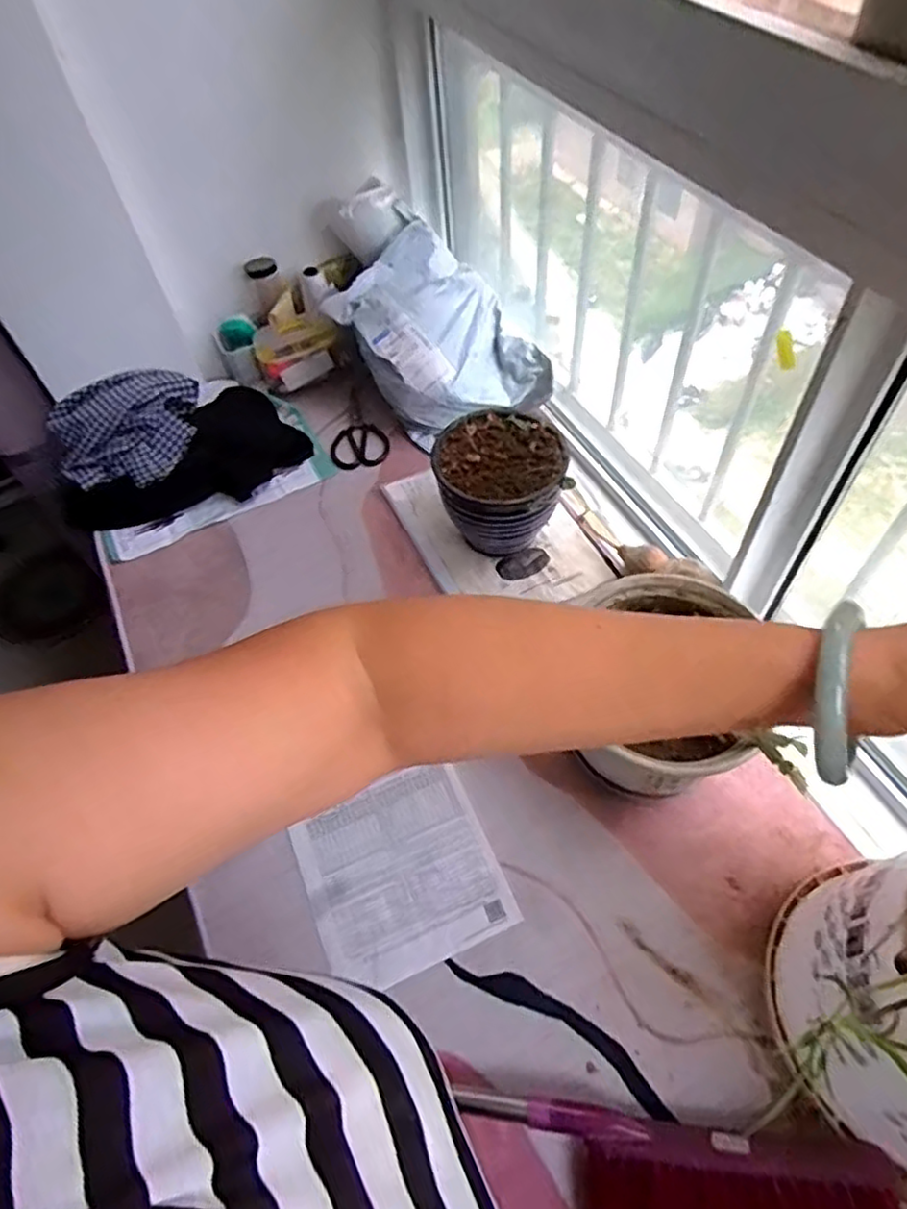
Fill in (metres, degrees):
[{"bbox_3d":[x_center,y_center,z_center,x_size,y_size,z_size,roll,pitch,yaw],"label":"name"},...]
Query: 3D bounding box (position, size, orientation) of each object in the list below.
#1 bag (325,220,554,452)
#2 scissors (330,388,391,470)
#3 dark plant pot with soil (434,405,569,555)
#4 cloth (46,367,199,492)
[{"bbox_3d":[-0.036,-0.438,1.151,0.267,0.176,0.344,-28,59,-13],"label":"bag"},{"bbox_3d":[-0.161,-0.303,1.184,0.096,0.017,0.173,-5,56,1],"label":"scissors"},{"bbox_3d":[0.067,-0.160,0.977,0.170,0.174,0.161,-2,56,3],"label":"dark plant pot with soil"},{"bbox_3d":[-0.555,-0.287,1.124,0.245,0.085,0.197,-6,56,1],"label":"cloth"}]

